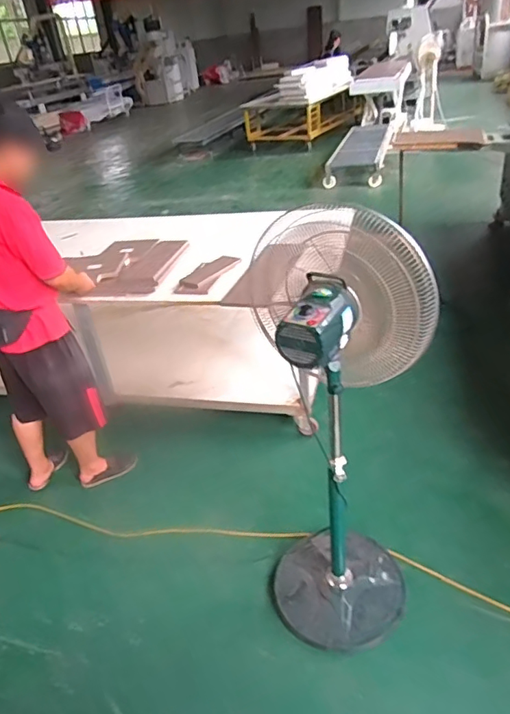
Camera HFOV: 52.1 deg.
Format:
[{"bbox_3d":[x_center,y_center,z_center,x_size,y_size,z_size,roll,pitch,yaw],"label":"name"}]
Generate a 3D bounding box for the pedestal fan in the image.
[{"bbox_3d":[0.259,0.249,1.592,0.451,1.277,0.484,-6,32,2],"label":"pedestal fan"}]

